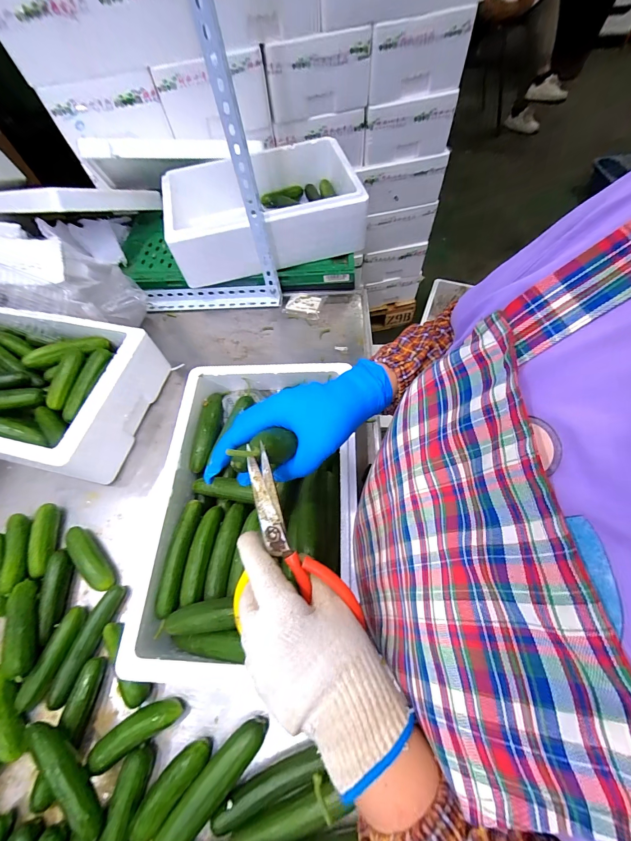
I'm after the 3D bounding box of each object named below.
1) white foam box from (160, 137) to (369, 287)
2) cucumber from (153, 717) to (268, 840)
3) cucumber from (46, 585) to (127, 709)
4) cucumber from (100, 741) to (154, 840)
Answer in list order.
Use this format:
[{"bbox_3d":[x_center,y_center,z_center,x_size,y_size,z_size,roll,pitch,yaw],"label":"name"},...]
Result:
[{"bbox_3d":[-0.122,-0.490,0.750,0.433,0.134,0.282,-11,62,-2],"label":"white foam box"},{"bbox_3d":[-0.129,0.441,0.381,0.035,0.033,0.173,40,71,22],"label":"cucumber"},{"bbox_3d":[-0.330,0.319,0.462,0.033,0.024,0.150,17,64,13],"label":"cucumber"},{"bbox_3d":[-0.227,0.469,0.376,0.036,0.027,0.127,3,62,6],"label":"cucumber"}]

